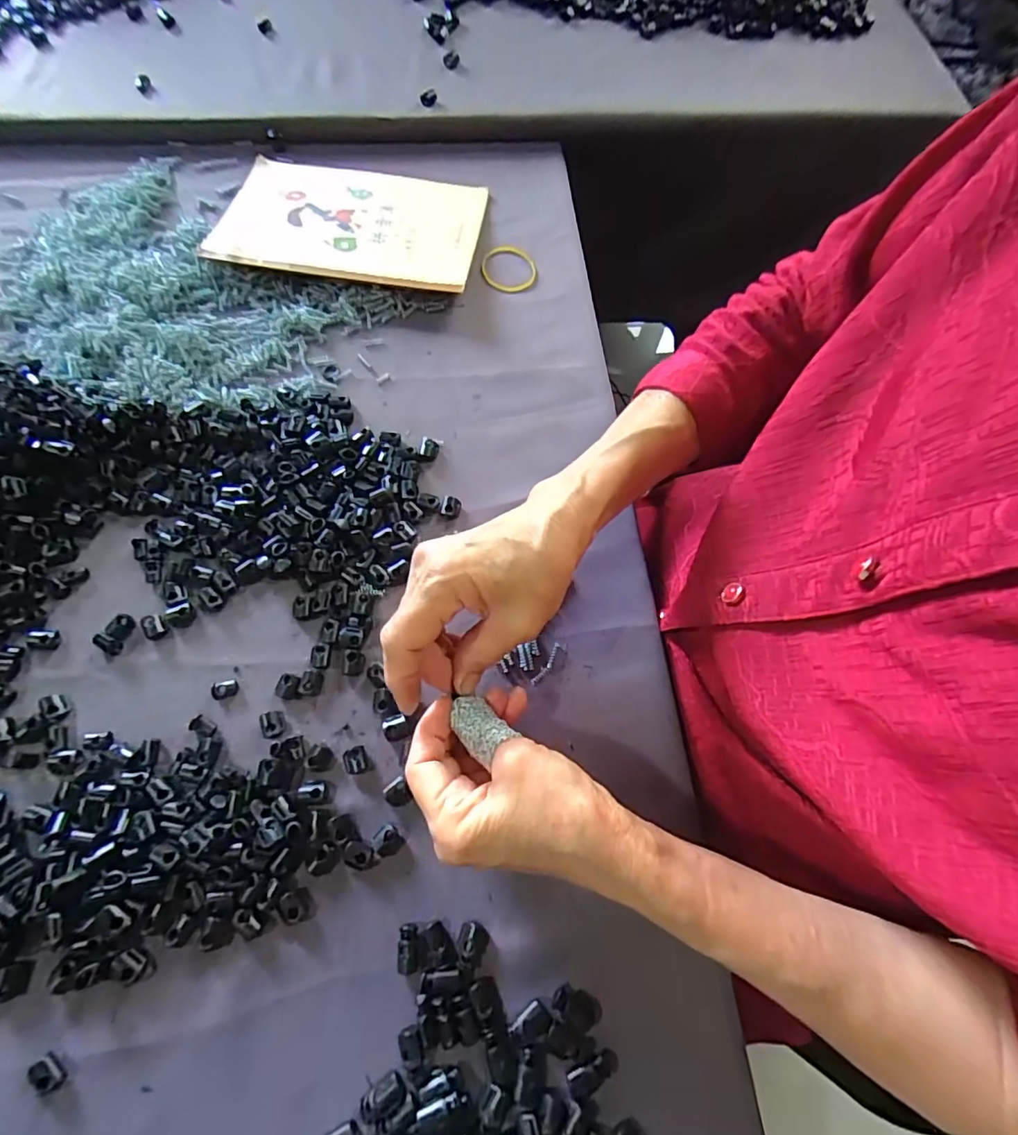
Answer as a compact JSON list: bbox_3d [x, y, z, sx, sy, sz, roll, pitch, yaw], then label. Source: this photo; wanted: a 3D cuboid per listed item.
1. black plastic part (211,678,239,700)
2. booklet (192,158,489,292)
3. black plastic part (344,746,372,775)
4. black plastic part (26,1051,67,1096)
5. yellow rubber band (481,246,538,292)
[{"bbox_3d":[-0.169,0.072,0.314,0.014,0.004,0.011,-16,70,-8],"label":"black plastic part"},{"bbox_3d":[-0.131,-0.292,0.445,0.208,0.009,0.143,9,63,0],"label":"booklet"},{"bbox_3d":[-0.087,0.110,0.303,0.013,0.005,0.016,-26,72,-11],"label":"black plastic part"},{"bbox_3d":[-0.214,0.235,0.246,0.011,0.006,0.015,-39,75,-15],"label":"black plastic part"},{"bbox_3d":[0.000,-0.252,0.444,0.045,0.006,0.049,-8,70,-5],"label":"yellow rubber band"}]

